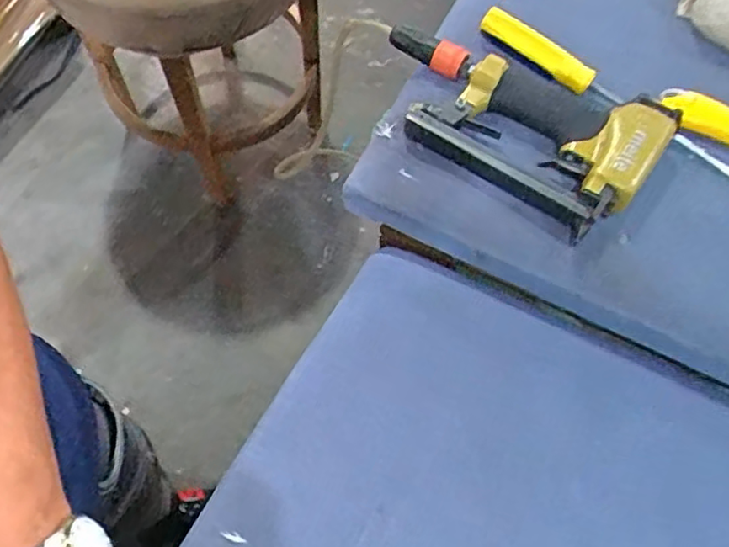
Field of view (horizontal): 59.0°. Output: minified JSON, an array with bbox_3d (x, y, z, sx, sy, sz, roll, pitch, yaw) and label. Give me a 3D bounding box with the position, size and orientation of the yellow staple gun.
[{"bbox_3d":[0.122,-0.138,0.541,0.244,0.051,0.120,36,70,13],"label":"yellow staple gun"}]

